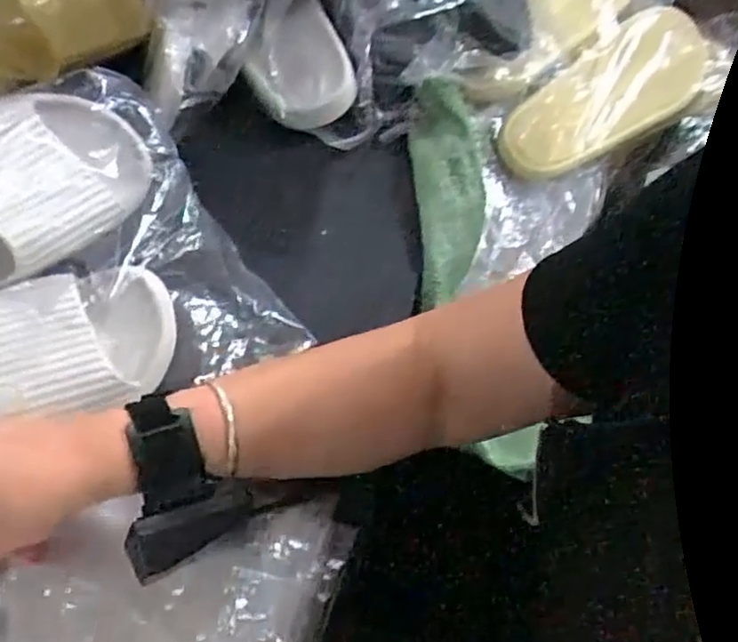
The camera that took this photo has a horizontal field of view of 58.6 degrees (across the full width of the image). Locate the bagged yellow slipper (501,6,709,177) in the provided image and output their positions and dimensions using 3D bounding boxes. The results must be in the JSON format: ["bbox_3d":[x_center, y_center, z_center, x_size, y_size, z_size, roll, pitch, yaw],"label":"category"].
[{"bbox_3d":[0.254,-0.235,0.701,0.256,0.043,0.103,-37,85,-10],"label":"bagged yellow slipper"}]

